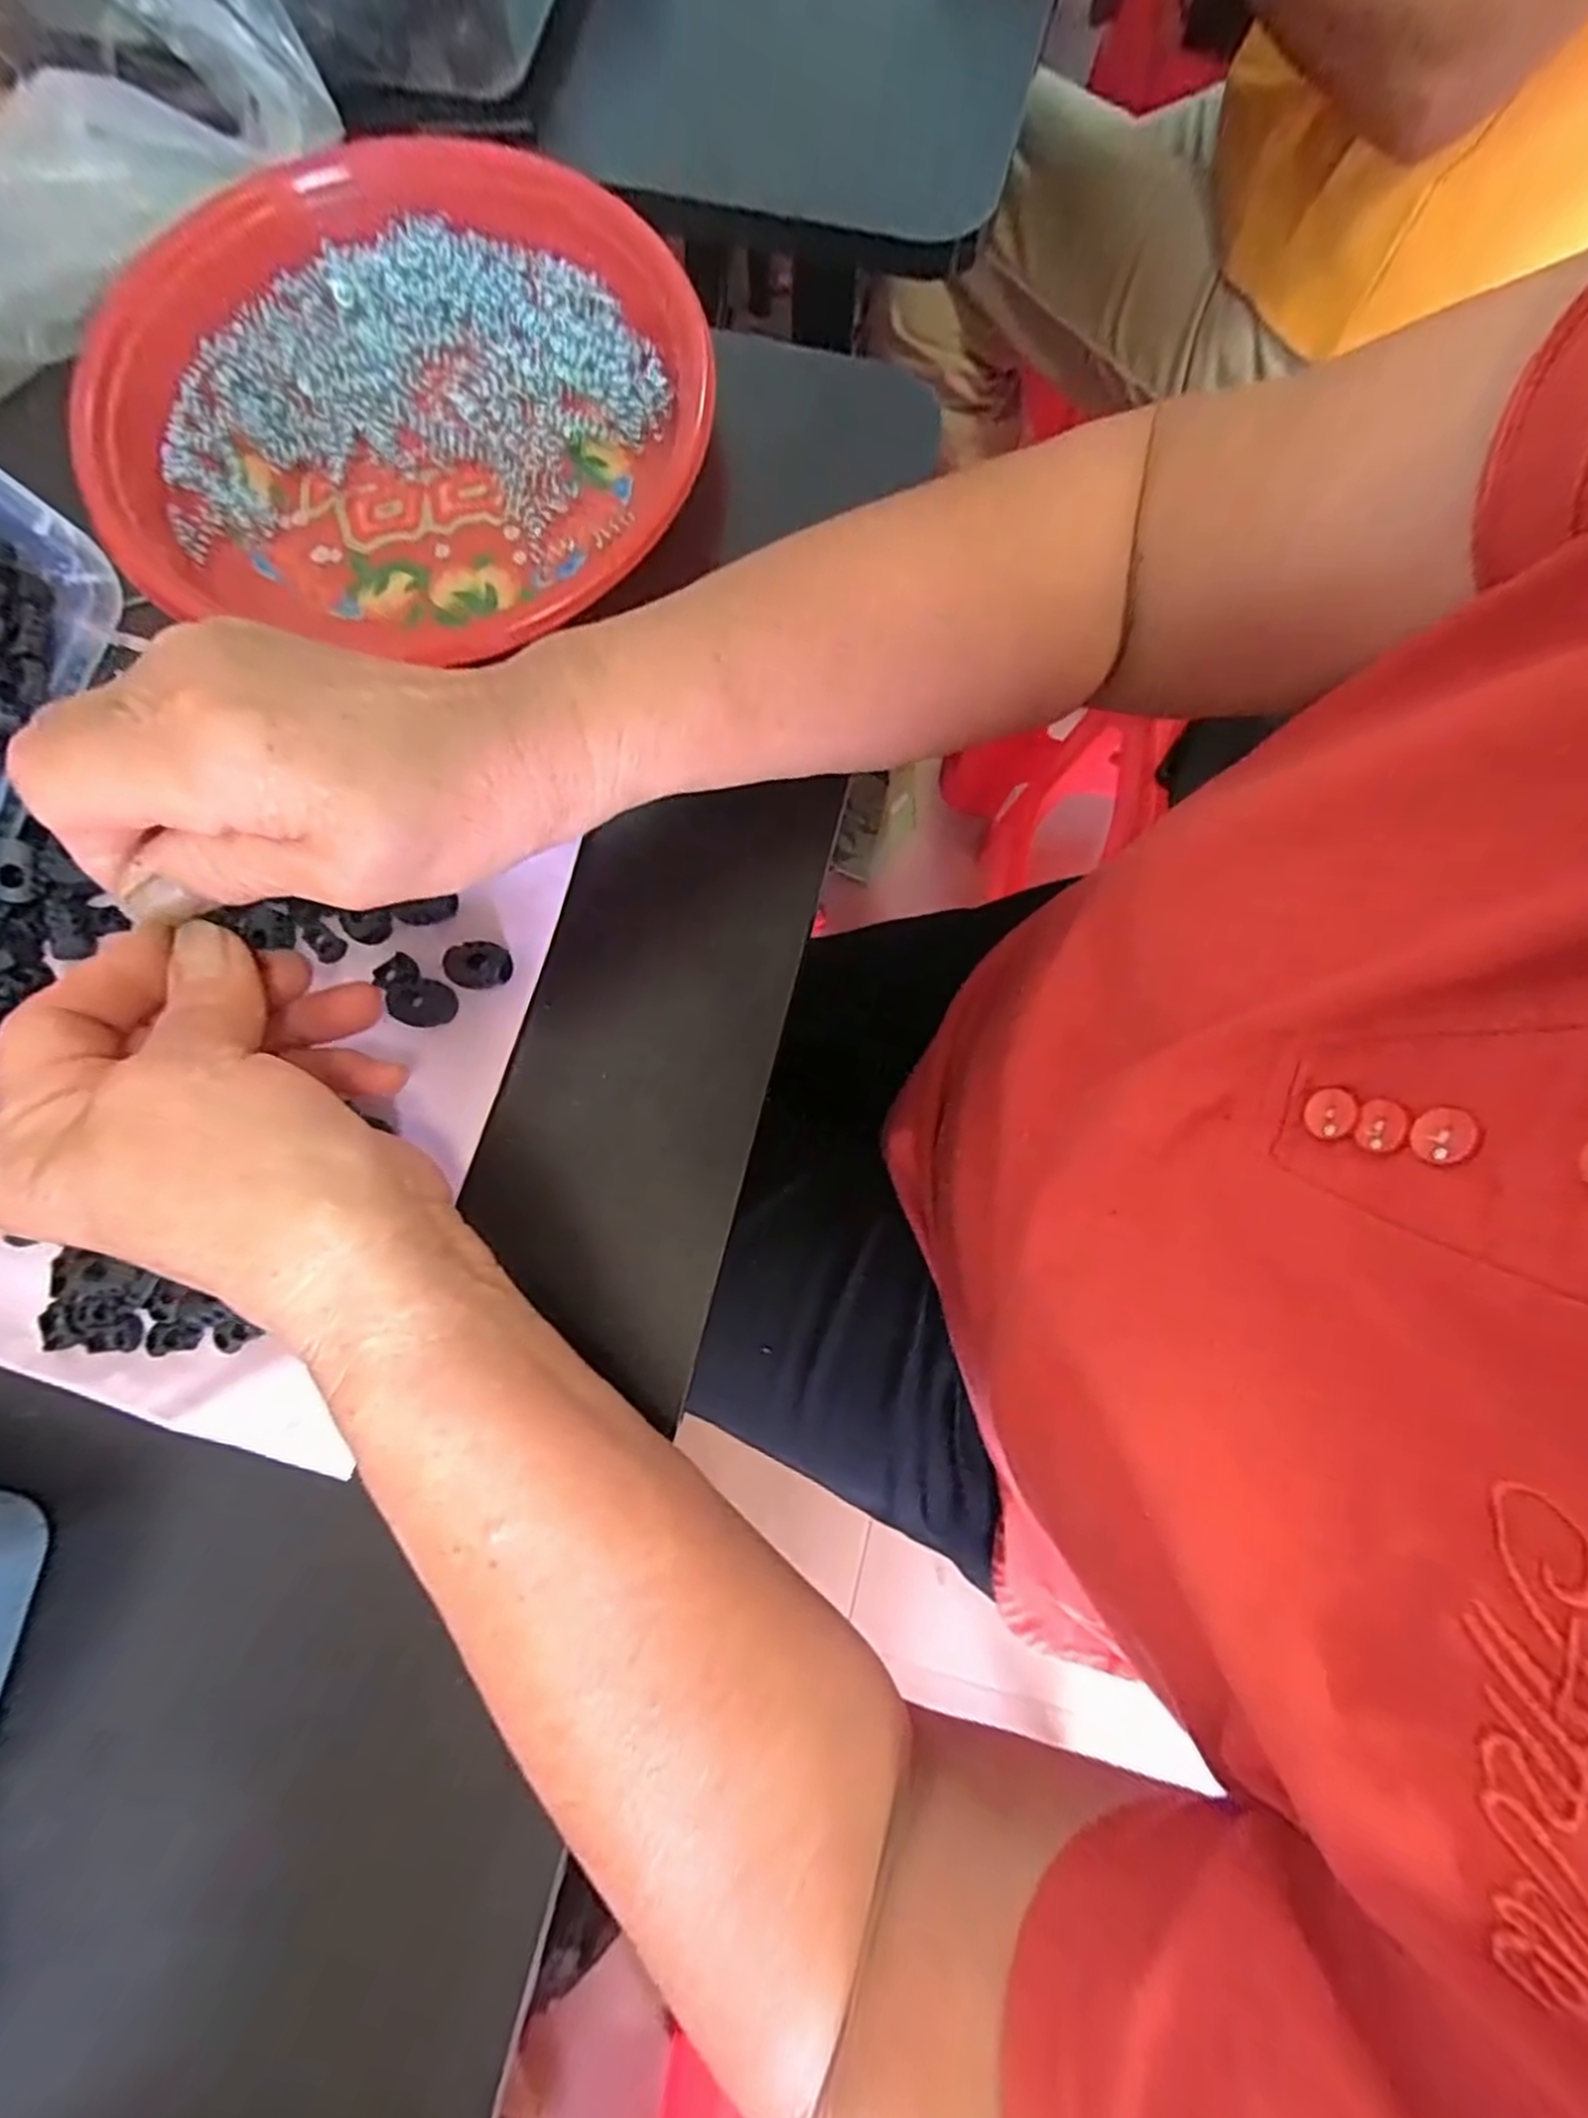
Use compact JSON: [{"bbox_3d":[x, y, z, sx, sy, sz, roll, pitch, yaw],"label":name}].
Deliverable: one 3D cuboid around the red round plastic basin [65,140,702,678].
[{"bbox_3d":[-0.159,-0.264,0.308,0.232,0.029,0.208,13,80,3],"label":"red round plastic basin"}]

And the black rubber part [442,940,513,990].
[{"bbox_3d":[-0.112,-0.034,0.275,0.022,0.007,0.017,6,80,2],"label":"black rubber part"}]

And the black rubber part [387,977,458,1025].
[{"bbox_3d":[-0.132,-0.020,0.276,0.022,0.006,0.017,17,80,4],"label":"black rubber part"}]

